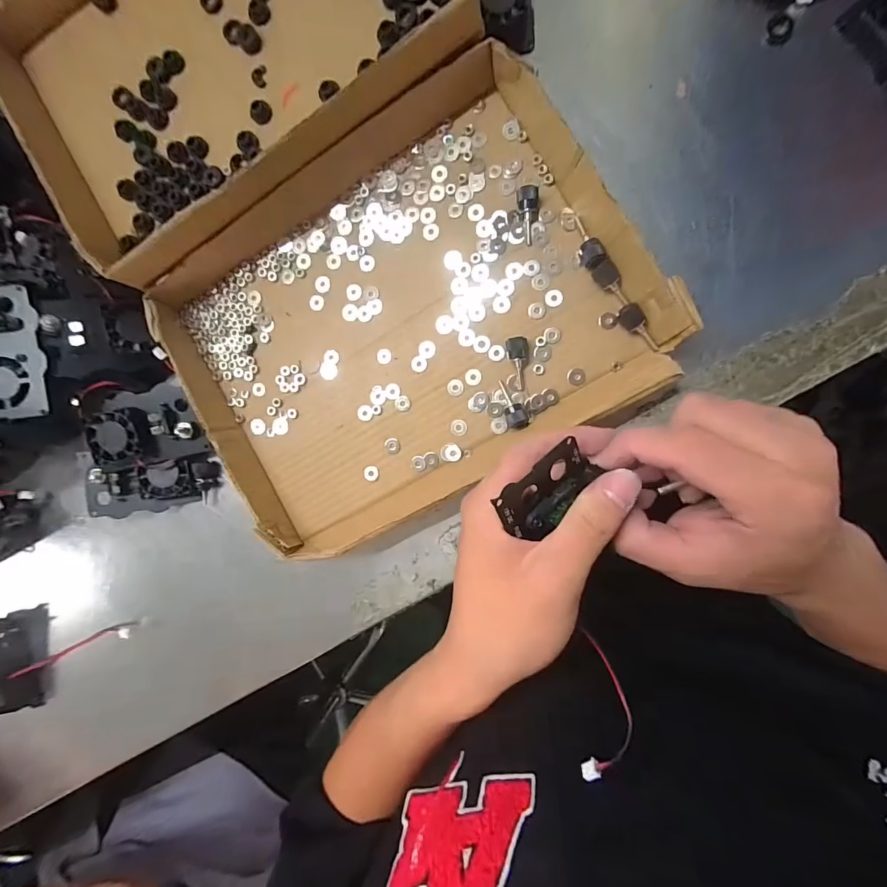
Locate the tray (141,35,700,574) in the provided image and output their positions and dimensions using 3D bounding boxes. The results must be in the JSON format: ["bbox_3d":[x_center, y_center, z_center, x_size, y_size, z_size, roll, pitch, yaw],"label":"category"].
[{"bbox_3d":[-0.031,-0.084,0.294,0.324,0.043,0.260,-28,88,10],"label":"tray"}]

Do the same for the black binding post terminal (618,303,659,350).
[{"bbox_3d":[0.132,-0.078,0.278,0.013,0.010,0.035,-28,88,10],"label":"black binding post terminal"}]

